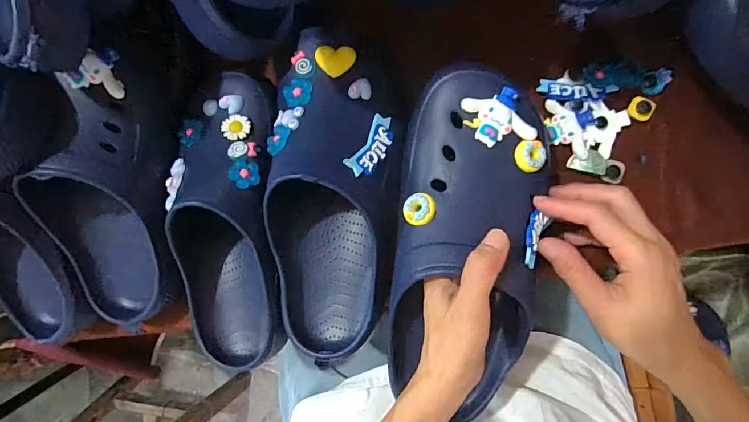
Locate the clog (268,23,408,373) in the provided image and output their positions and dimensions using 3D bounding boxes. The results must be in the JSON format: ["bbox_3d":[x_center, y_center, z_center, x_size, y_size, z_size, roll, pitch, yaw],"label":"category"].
[{"bbox_3d":[-0.034,-0.012,0.347,0.105,0.081,0.270,4,89,10],"label":"clog"}]

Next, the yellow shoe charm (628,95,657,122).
[{"bbox_3d":[0.222,-0.085,0.361,0.020,0.004,0.020,0,88,10],"label":"yellow shoe charm"}]

